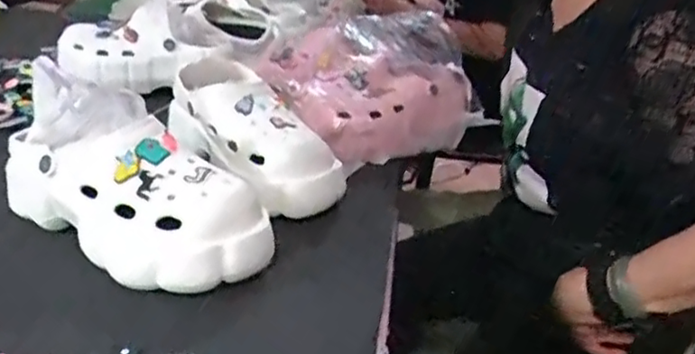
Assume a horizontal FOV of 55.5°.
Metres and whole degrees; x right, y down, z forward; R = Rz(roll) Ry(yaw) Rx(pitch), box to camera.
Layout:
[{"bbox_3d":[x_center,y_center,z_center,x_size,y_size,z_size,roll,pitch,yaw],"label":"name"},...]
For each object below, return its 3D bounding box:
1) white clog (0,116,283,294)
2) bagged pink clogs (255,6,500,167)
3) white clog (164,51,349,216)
[{"bbox_3d":[-0.180,0.020,0.568,0.238,0.103,0.110,24,30,31],"label":"white clog"},{"bbox_3d":[0.035,-0.129,0.874,0.286,0.142,0.184,-10,31,-33],"label":"bagged pink clogs"},{"bbox_3d":[-0.103,-0.050,0.712,0.095,0.081,0.229,-12,31,-35],"label":"white clog"}]

